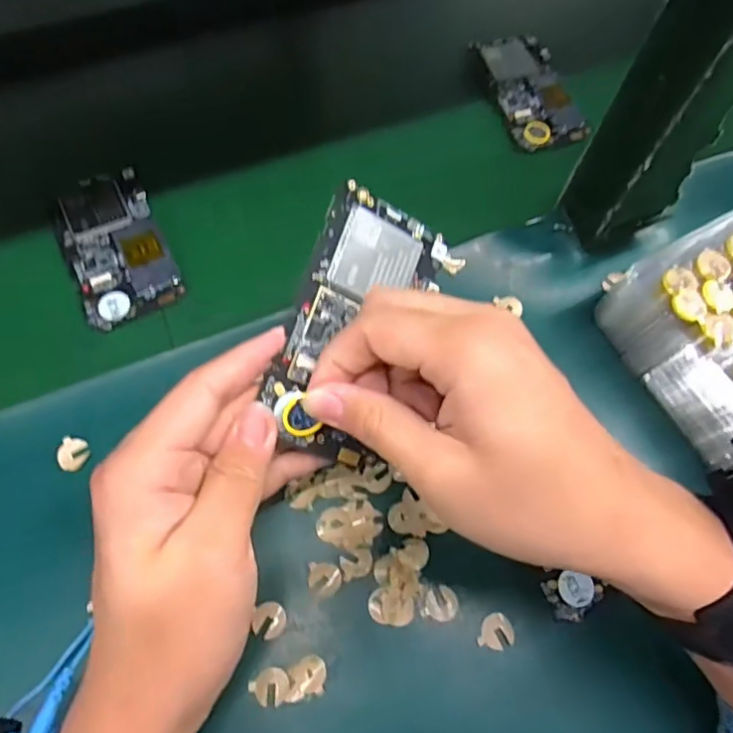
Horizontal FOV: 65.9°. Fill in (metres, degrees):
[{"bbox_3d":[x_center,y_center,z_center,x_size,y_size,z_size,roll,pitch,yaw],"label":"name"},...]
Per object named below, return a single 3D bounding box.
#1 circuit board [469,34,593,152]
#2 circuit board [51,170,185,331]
[{"bbox_3d":[0.137,-0.233,0.473,0.060,0.012,0.125,-11,66,-8],"label":"circuit board"},{"bbox_3d":[-0.175,-0.086,0.393,0.063,0.005,0.122,-23,69,-13],"label":"circuit board"}]

